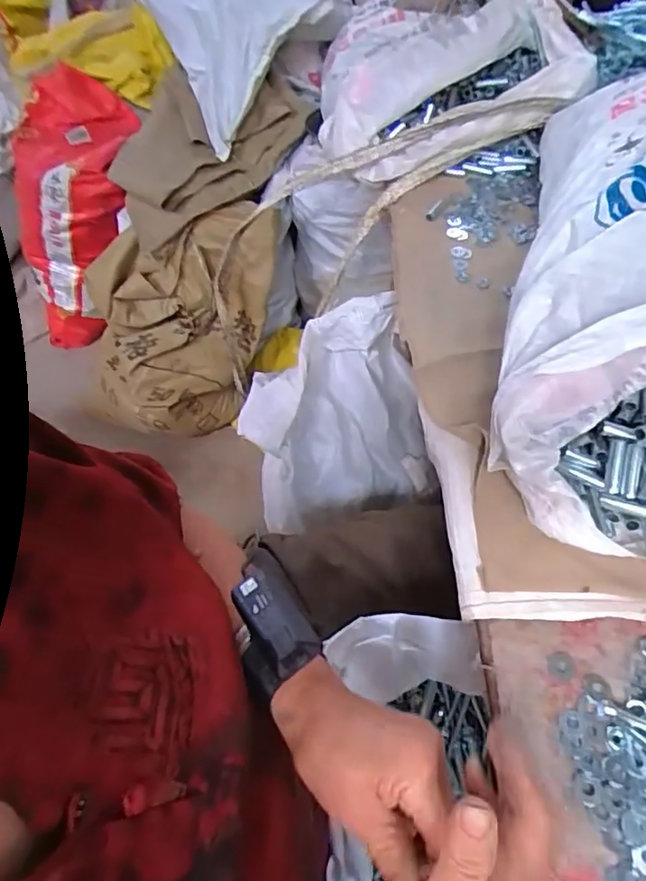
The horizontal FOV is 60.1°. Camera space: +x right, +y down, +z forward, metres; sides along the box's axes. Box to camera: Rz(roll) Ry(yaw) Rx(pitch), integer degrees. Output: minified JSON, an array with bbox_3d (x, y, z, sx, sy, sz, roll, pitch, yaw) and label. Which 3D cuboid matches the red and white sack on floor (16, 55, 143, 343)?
[{"bbox_3d":[-0.496,-0.400,1.126,0.182,0.544,0.261,-10,53,-35],"label":"red and white sack on floor"}]

